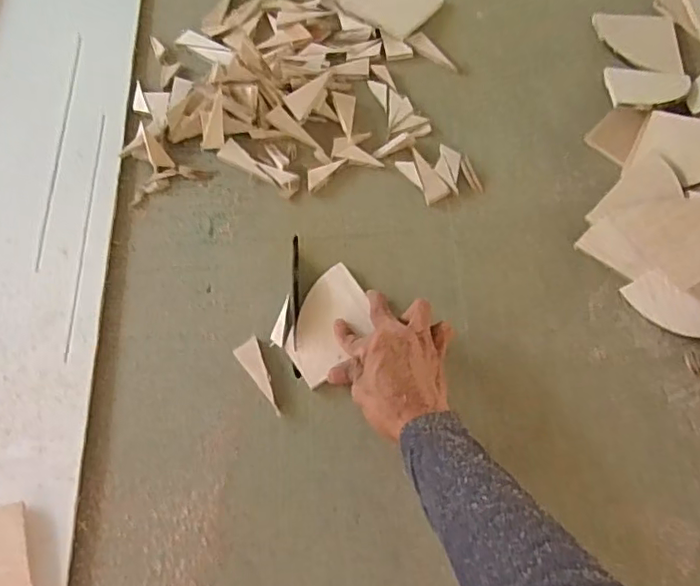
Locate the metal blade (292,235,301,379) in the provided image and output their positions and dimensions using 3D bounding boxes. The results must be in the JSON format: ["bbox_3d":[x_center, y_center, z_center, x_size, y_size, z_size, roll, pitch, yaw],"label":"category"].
[{"bbox_3d":[-0.057,0.009,0.624,0.008,0.005,0.162,-3,66,-1],"label":"metal blade"}]

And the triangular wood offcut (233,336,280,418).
[{"bbox_3d":[-0.086,0.081,0.595,0.026,0.004,0.079,-34,71,-14],"label":"triangular wood offcut"}]

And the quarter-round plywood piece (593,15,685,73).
[{"bbox_3d":[0.372,-0.319,0.763,0.096,0.020,0.114,0,66,0],"label":"quarter-round plywood piece"}]

